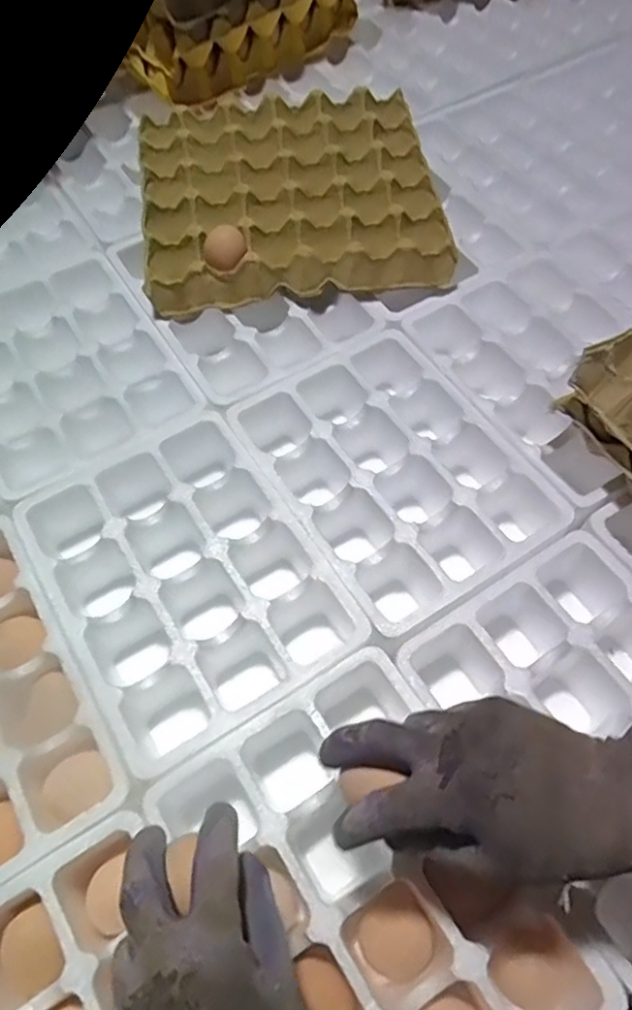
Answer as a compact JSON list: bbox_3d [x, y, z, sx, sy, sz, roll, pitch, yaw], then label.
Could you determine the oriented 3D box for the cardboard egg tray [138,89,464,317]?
[{"bbox_3d":[-0.028,-0.322,0.659,0.293,0.052,0.283,-7,61,-4],"label":"cardboard egg tray"}]

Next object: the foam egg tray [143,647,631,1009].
[{"bbox_3d":[0.033,0.238,0.396,0.176,0.064,0.238,-31,63,-16],"label":"foam egg tray"}]

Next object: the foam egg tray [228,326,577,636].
[{"bbox_3d":[0.060,-0.024,0.548,0.186,0.075,0.249,-30,65,-16],"label":"foam egg tray"}]

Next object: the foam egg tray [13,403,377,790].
[{"bbox_3d":[-0.099,0.061,0.504,0.185,0.074,0.245,-30,65,-15],"label":"foam egg tray"}]

